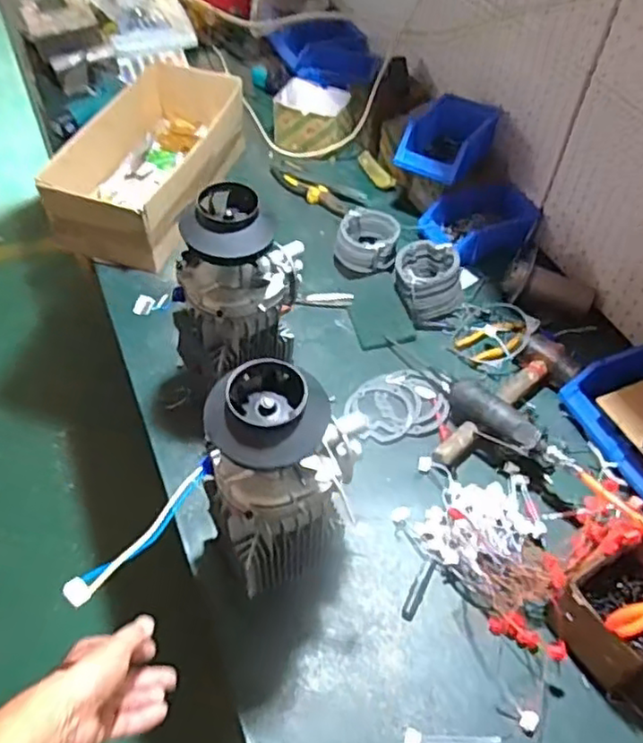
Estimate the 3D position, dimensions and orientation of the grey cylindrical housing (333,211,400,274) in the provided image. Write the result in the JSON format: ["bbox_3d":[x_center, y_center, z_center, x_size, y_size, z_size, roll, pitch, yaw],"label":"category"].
[{"bbox_3d":[0.077,-0.217,1.110,0.100,0.066,0.105,2,51,-2],"label":"grey cylindrical housing"}]

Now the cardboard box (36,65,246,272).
[{"bbox_3d":[-0.302,-0.393,1.195,0.225,0.145,0.473,13,52,7],"label":"cardboard box"}]

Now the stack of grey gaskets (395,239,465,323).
[{"bbox_3d":[0.175,-0.146,1.053,0.111,0.073,0.114,13,52,6],"label":"stack of grey gaskets"}]

